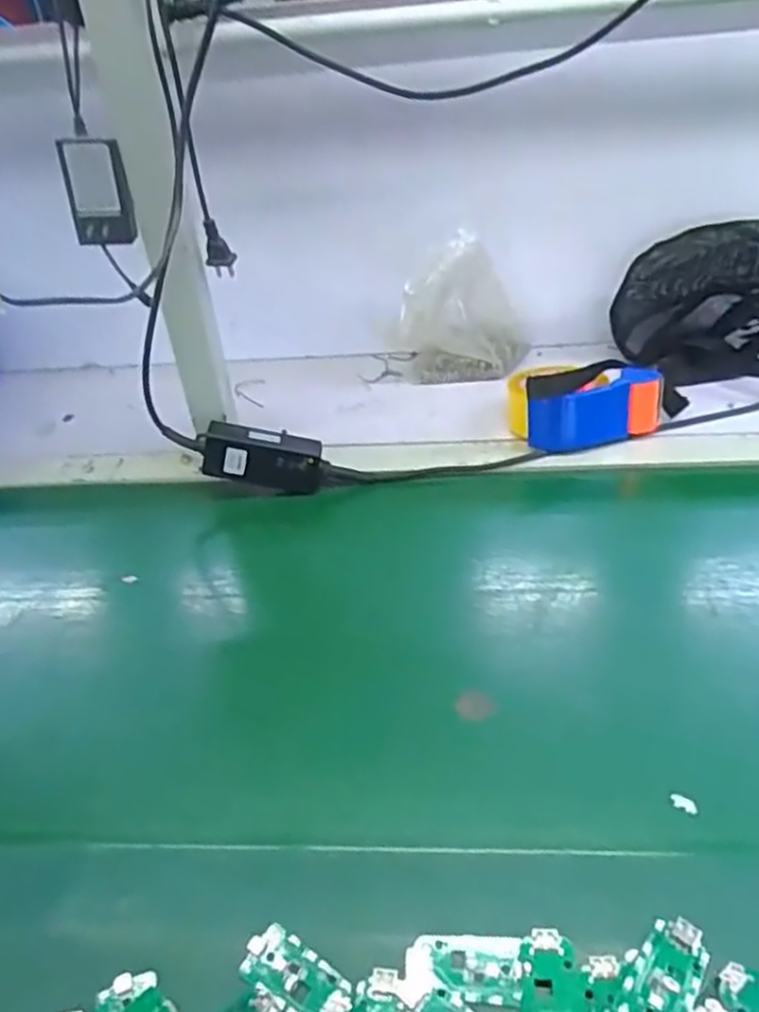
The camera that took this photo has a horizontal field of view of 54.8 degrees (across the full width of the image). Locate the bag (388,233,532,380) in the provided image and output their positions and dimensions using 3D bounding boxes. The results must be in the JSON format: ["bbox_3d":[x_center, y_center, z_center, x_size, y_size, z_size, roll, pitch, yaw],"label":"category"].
[{"bbox_3d":[0.102,-0.232,0.886,0.143,0.157,0.086,6,39,14],"label":"bag"}]

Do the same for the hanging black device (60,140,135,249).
[{"bbox_3d":[-0.244,-0.273,0.637,0.051,0.083,0.026,-7,26,-4],"label":"hanging black device"}]

